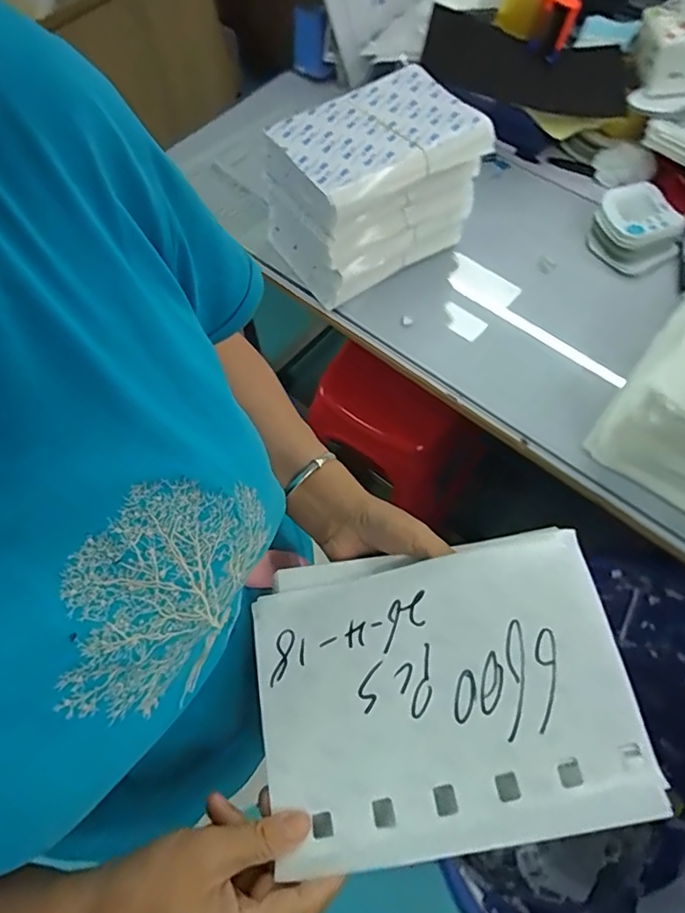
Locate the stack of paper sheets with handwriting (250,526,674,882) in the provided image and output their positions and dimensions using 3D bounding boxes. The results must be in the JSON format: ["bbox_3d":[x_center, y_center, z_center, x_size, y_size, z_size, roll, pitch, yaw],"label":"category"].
[{"bbox_3d":[0.064,0.148,0.359,0.233,0.031,0.179,-7,63,-1],"label":"stack of paper sheets with handwriting"}]

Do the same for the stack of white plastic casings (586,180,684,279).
[{"bbox_3d":[0.419,-0.325,0.778,0.120,0.045,0.123,40,71,20],"label":"stack of white plastic casings"}]

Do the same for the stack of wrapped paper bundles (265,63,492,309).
[{"bbox_3d":[0.042,-0.338,0.726,0.225,0.208,0.153,-30,66,-12],"label":"stack of wrapped paper bundles"}]

